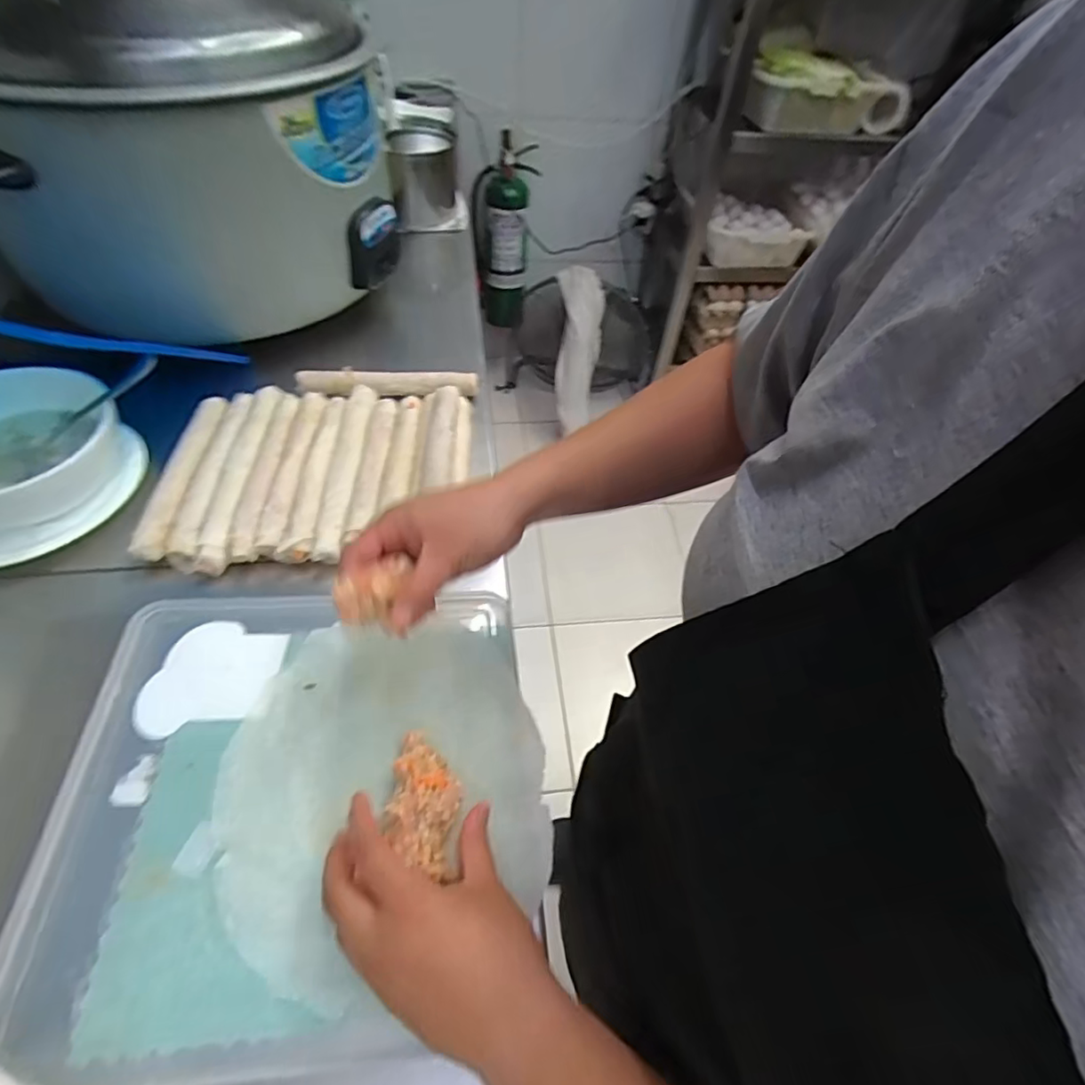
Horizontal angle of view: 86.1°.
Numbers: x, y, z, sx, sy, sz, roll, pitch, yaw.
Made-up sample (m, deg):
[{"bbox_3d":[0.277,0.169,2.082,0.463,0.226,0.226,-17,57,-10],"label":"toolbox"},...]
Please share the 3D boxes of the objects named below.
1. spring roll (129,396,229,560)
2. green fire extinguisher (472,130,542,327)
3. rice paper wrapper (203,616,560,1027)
[{"bbox_3d":[-0.343,-0.064,0.552,0.037,0.029,0.197,1,51,-4],"label":"spring roll"},{"bbox_3d":[-0.125,-0.916,1.763,0.173,0.475,0.167,10,50,3],"label":"green fire extinguisher"},{"bbox_3d":[-0.109,0.156,0.403,0.211,0.010,0.227,2,51,-2],"label":"rice paper wrapper"}]

